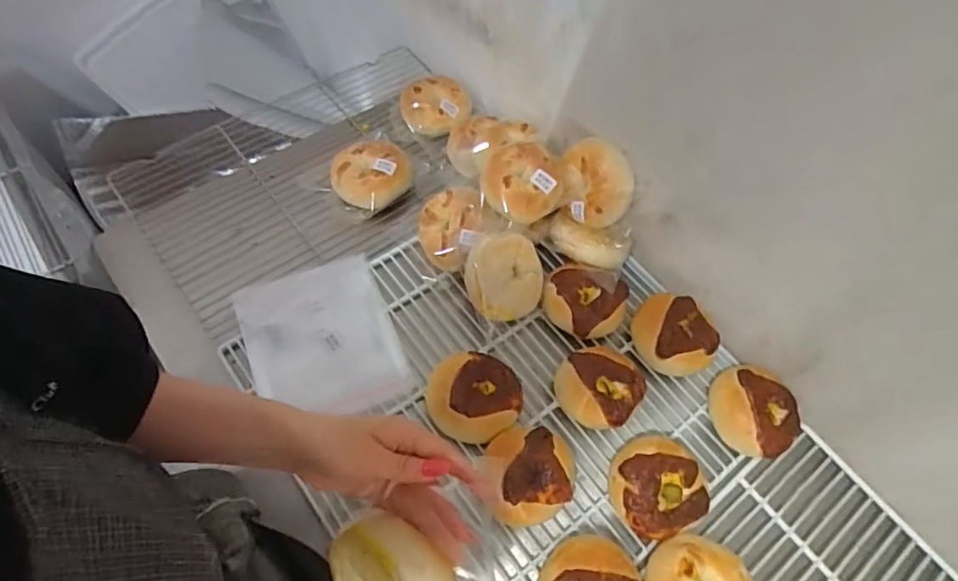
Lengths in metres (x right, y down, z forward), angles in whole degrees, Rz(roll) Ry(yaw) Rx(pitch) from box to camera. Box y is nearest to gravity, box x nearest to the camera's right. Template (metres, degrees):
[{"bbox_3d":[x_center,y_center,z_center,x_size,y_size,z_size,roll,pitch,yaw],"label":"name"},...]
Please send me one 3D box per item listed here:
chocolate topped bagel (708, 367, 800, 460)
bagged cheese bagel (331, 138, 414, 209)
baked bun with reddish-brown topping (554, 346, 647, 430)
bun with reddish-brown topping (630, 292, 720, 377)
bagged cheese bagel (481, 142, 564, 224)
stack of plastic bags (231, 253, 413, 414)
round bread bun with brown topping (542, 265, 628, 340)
[{"bbox_3d":[0.345,0.151,0.698,0.100,0.063,0.109,2,62,-4],"label":"chocolate topped bagel"},{"bbox_3d":[-0.159,-0.172,0.823,0.115,0.056,0.115,-6,63,-8],"label":"bagged cheese bagel"},{"bbox_3d":[0.149,0.120,0.691,0.099,0.044,0.090,34,64,13],"label":"baked bun with reddish-brown topping"},{"bbox_3d":[0.261,0.058,0.747,0.103,0.056,0.111,-5,63,-8],"label":"bun with reddish-brown topping"},{"bbox_3d":[0.060,-0.143,0.727,0.102,0.045,0.106,42,88,10],"label":"bagged cheese bagel"},{"bbox_3d":[-0.201,0.066,0.713,0.179,0.014,0.196,-19,77,-10],"label":"stack of plastic bags"},{"bbox_3d":[0.142,0.014,0.749,0.109,0.051,0.094,21,62,6],"label":"round bread bun with brown topping"}]

